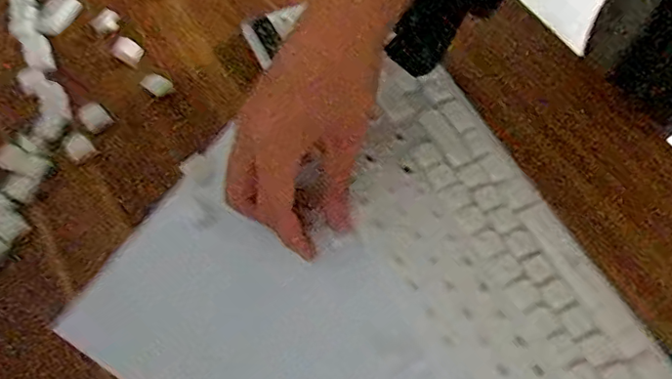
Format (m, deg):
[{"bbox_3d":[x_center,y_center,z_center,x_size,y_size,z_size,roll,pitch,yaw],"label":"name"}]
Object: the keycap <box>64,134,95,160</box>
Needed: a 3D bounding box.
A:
[{"bbox_3d":[-0.191,-0.031,0.406,0.017,0.006,0.016,41,69,17],"label":"keycap"}]

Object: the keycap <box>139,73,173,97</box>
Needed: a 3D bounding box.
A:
[{"bbox_3d":[-0.138,-0.080,0.423,0.019,0.011,0.016,38,68,16],"label":"keycap"}]

